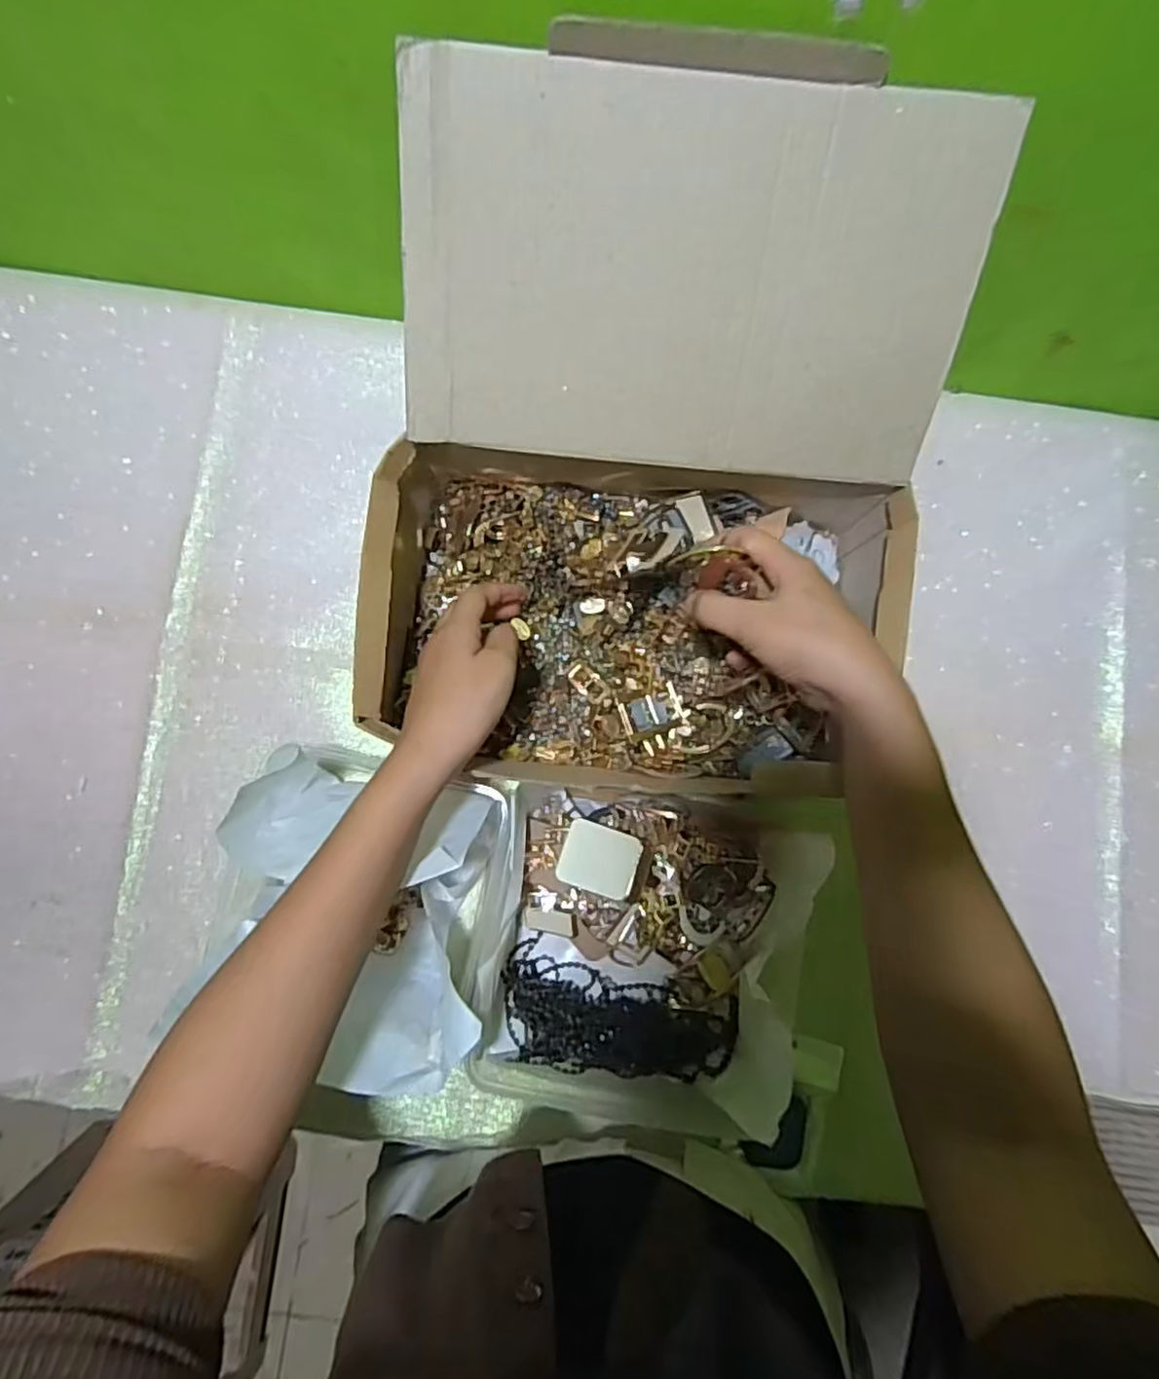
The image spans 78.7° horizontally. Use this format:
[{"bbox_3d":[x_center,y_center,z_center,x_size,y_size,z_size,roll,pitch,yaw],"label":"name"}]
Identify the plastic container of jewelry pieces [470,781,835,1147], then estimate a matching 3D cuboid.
[{"bbox_3d":[0.040,0.168,0.469,0.199,0.084,0.193,12,82,-1],"label":"plastic container of jewelry pieces"}]

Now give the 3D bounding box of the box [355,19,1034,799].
[{"bbox_3d":[0.044,-0.123,0.425,0.325,0.211,0.337,8,83,0],"label":"box"}]

